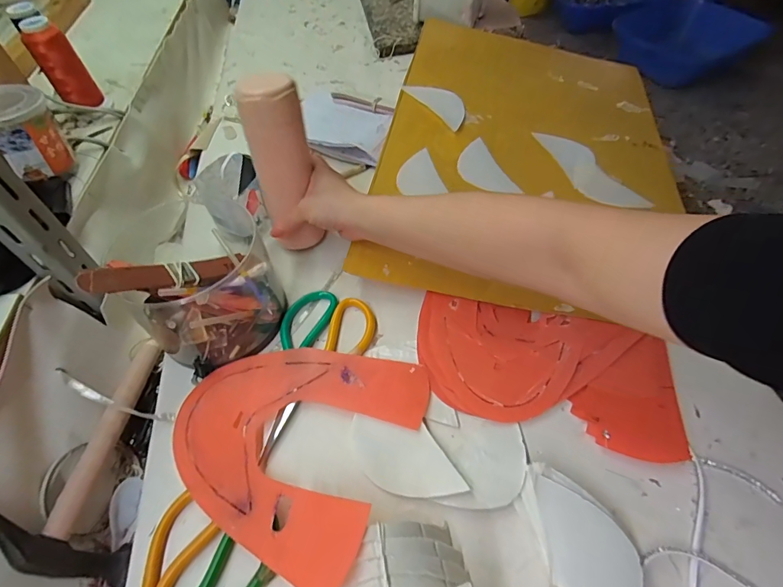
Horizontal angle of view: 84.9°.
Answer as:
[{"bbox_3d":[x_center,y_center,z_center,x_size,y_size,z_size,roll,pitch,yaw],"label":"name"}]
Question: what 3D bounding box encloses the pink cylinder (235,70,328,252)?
[{"bbox_3d":[-0.124,-0.134,0.477,0.059,0.193,0.047,8,40,12],"label":"pink cylinder"}]

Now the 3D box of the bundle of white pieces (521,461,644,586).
[{"bbox_3d":[0.144,0.203,0.324,0.069,0.033,0.129,-1,54,5],"label":"bundle of white pieces"}]

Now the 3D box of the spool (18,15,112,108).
[{"bbox_3d":[-0.431,-0.297,0.565,0.047,0.110,0.043,-1,53,2],"label":"spool"}]

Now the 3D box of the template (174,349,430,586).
[{"bbox_3d":[-0.097,0.113,0.384,0.218,0.058,0.196,17,57,17],"label":"template"}]

